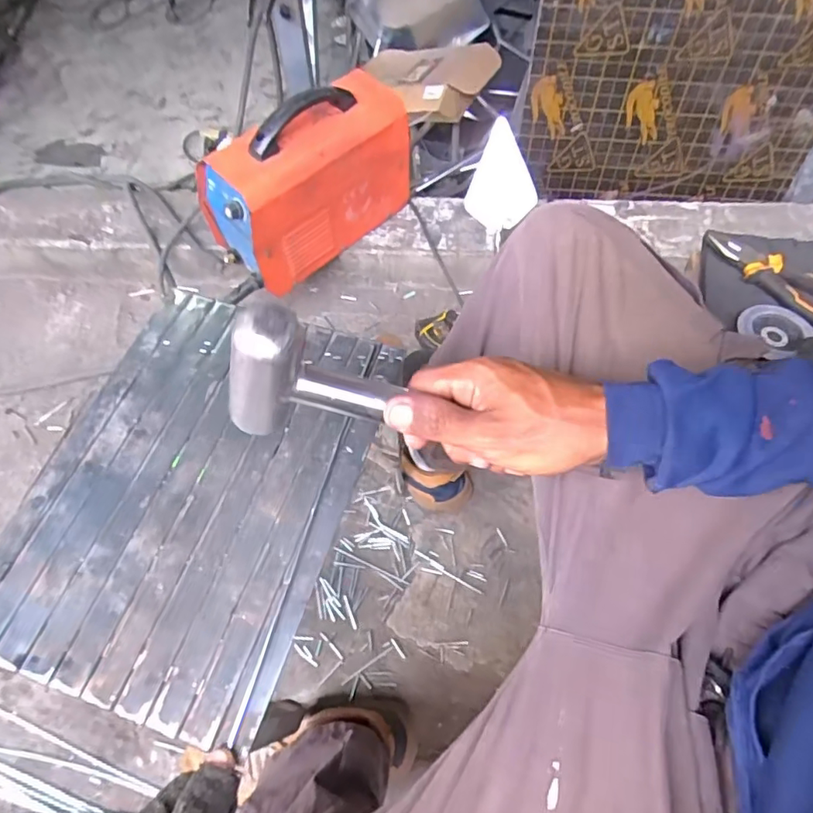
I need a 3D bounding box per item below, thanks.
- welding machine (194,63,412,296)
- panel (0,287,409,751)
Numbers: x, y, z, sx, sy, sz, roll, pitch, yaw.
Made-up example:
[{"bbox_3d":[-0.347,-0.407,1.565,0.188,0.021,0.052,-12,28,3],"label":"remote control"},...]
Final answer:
[{"bbox_3d":[-0.158,-0.376,0.868,0.317,0.222,0.151,-38,68,-19],"label":"welding machine"},{"bbox_3d":[-0.174,0.057,0.446,0.250,0.010,0.339,16,63,8],"label":"panel"}]

